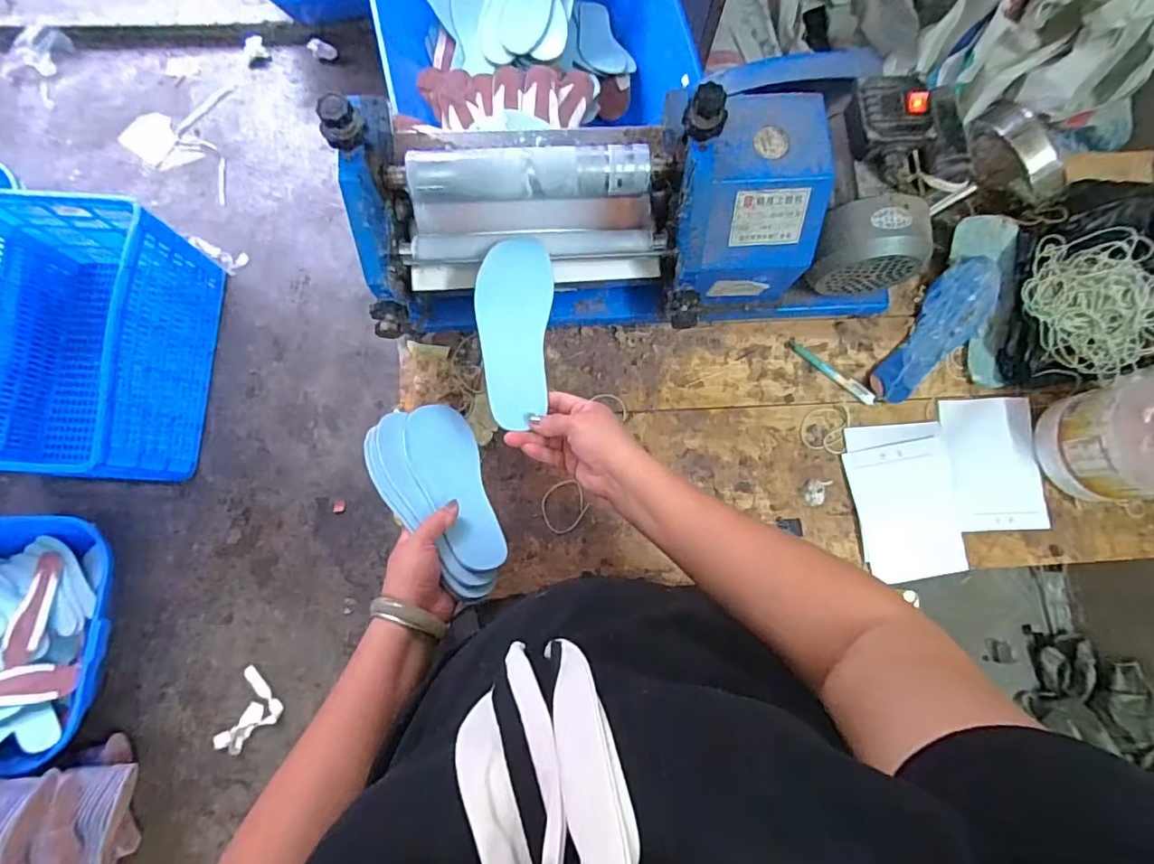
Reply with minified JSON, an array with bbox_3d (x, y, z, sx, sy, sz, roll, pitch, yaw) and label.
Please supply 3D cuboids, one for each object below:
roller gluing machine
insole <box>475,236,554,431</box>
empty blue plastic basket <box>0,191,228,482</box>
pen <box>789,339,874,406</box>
[{"bbox_3d":[0.085,-0.253,0.639,0.633,0.219,0.239,-3,81,-2],"label":"roller gluing machine"},{"bbox_3d":[-0.066,-0.111,0.575,0.077,0.006,0.221,-1,70,-2],"label":"insole"},{"bbox_3d":[-1.149,-0.215,1.277,0.430,0.281,0.625,4,80,-1],"label":"empty blue plastic basket"},{"bbox_3d":[0.352,-0.083,0.757,0.138,0.014,0.018,40,81,5],"label":"pen"}]

